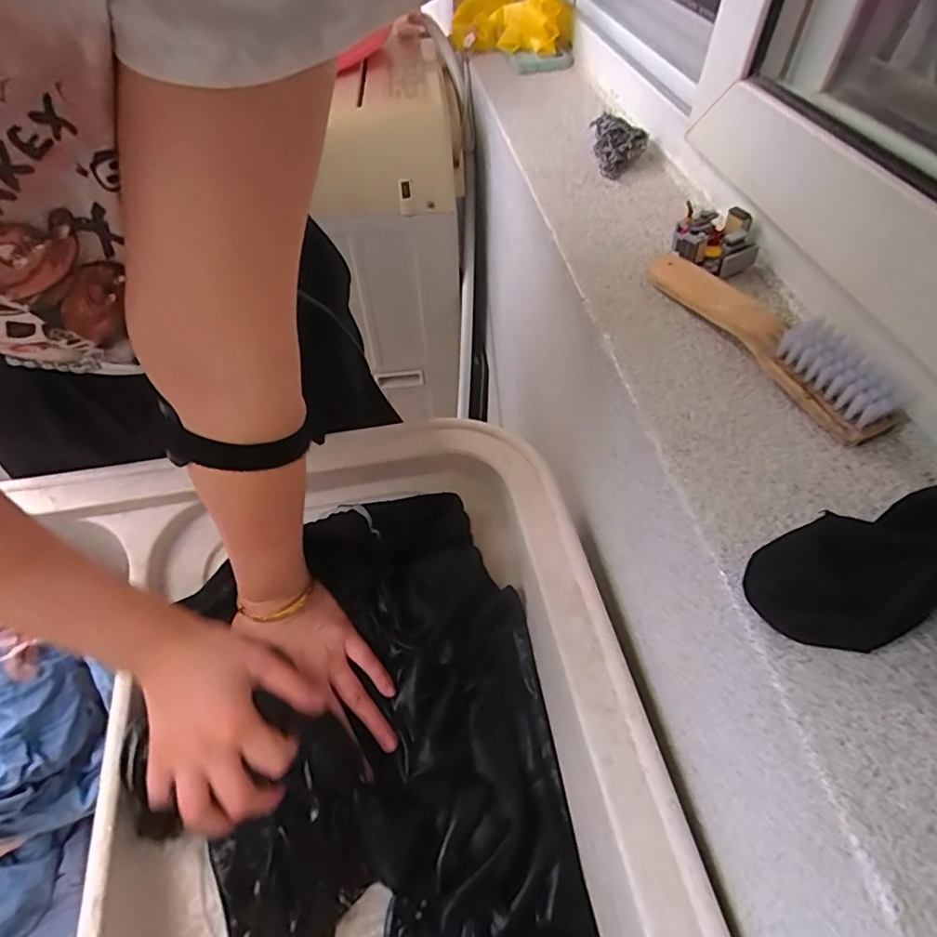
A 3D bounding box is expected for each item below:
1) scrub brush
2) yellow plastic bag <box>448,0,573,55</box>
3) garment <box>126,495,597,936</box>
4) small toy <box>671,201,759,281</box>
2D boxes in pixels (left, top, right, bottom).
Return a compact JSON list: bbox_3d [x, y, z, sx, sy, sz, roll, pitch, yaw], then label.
[{"bbox_3d":[0.191,-0.100,0.360,0.036,0.046,0.203,-20,53,-15],"label":"scrub brush"},{"bbox_3d":[0.063,-0.612,0.746,0.160,0.089,0.082,30,57,23],"label":"yellow plastic bag"},{"bbox_3d":[-0.072,0.227,0.374,0.285,0.102,0.406,-9,51,-6],"label":"garment"},{"bbox_3d":[0.188,-0.178,0.422,0.052,0.034,0.062,-30,57,-22],"label":"small toy"}]

